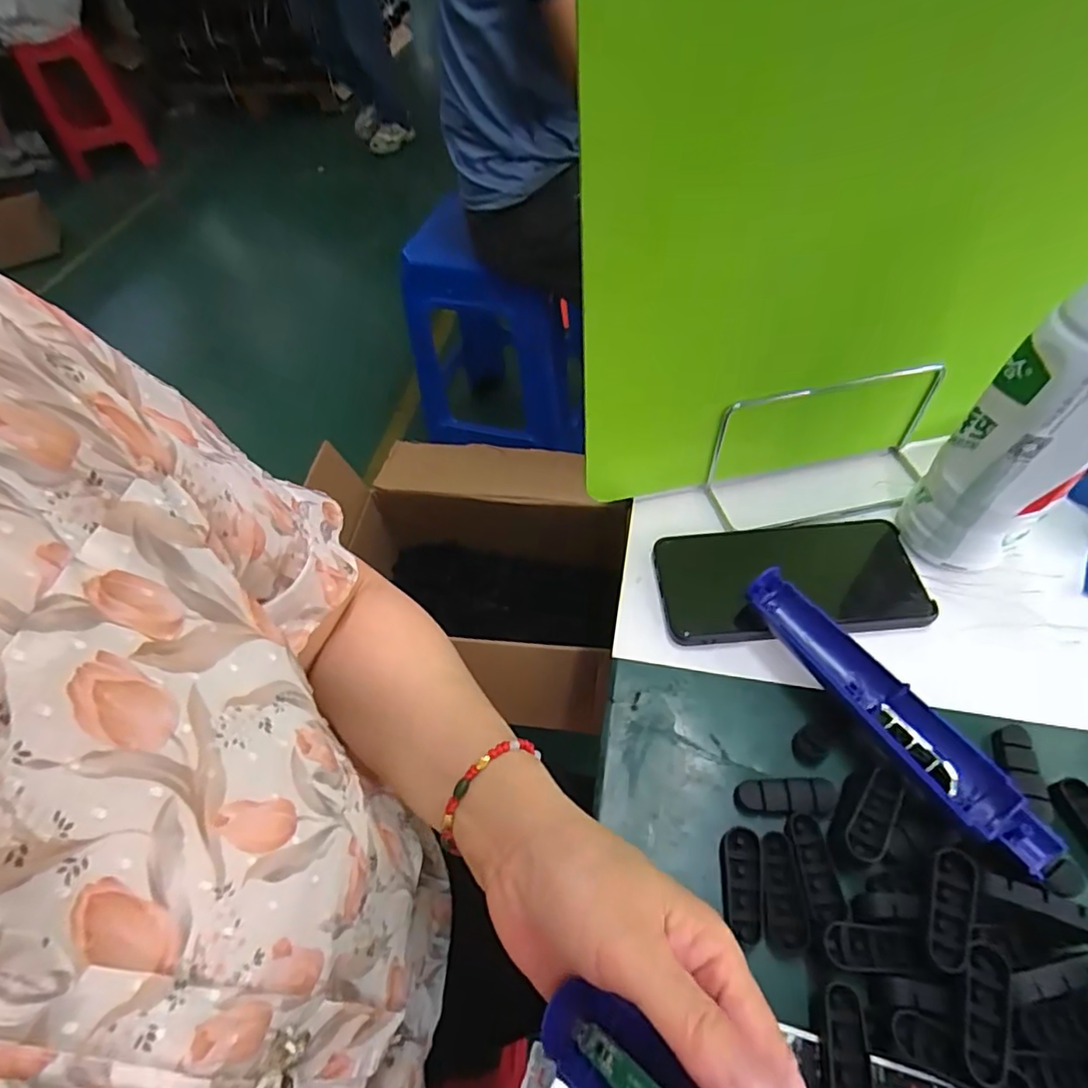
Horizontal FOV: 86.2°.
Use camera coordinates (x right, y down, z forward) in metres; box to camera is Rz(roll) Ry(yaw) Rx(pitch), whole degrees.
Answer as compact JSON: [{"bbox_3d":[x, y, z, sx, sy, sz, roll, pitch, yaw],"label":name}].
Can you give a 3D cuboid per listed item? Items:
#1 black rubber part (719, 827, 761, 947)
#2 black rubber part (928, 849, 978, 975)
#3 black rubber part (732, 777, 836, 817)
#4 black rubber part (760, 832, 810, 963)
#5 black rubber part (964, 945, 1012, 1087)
[{"bbox_3d":[0.093,0.160,0.274,0.018,0.007,0.046,5,55,10],"label":"black rubber part"},{"bbox_3d":[0.175,0.158,0.251,0.016,0.009,0.047,19,58,18],"label":"black rubber part"},{"bbox_3d":[0.123,0.129,0.295,0.049,0.009,0.017,-3,54,4],"label":"black rubber part"},{"bbox_3d":[0.111,0.162,0.269,0.018,0.006,0.050,4,55,9],"label":"black rubber part"},{"bbox_3d":[0.176,0.186,0.230,0.015,0.006,0.046,19,59,19],"label":"black rubber part"}]

